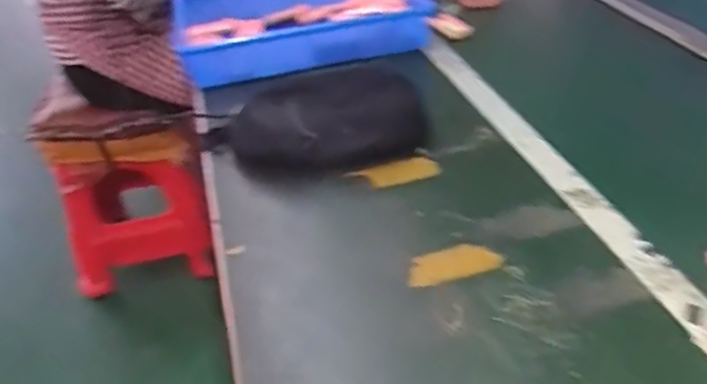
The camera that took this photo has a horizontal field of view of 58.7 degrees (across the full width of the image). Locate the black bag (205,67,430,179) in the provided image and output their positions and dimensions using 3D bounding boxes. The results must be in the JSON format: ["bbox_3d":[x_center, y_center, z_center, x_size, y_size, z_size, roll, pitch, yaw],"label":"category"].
[{"bbox_3d":[-0.046,-0.106,0.852,0.281,0.072,0.168,-17,38,-15],"label":"black bag"}]

